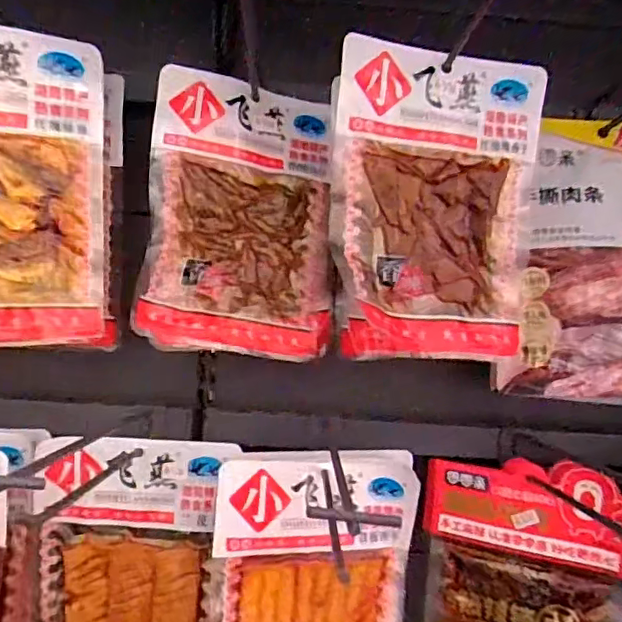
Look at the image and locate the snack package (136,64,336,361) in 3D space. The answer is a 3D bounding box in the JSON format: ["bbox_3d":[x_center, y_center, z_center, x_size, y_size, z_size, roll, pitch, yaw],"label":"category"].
[{"bbox_3d":[-0.053,-0.074,0.461,0.144,0.206,0.037,3,1,-10],"label":"snack package"}]

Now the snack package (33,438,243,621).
[{"bbox_3d":[-0.156,0.221,0.488,0.149,0.223,0.028,4,1,5],"label":"snack package"}]

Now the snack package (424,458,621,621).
[{"bbox_3d":[0.176,0.248,0.497,0.158,0.231,0.029,4,1,21],"label":"snack package"}]

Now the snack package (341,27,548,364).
[{"bbox_3d":[0.090,-0.073,0.402,0.150,0.197,0.040,3,1,-21],"label":"snack package"}]

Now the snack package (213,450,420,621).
[{"bbox_3d":[0.005,0.239,0.468,0.167,0.241,0.029,3,1,-19],"label":"snack package"}]

